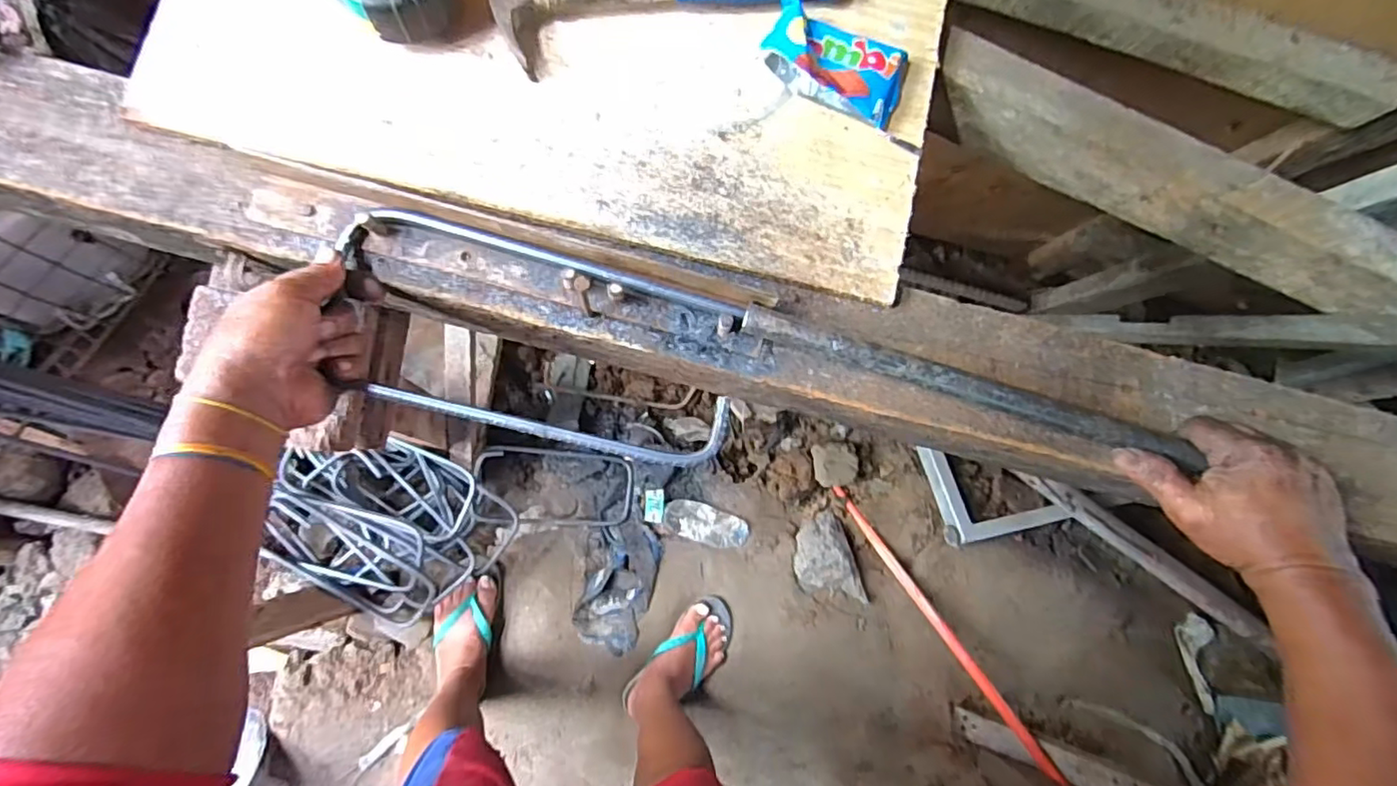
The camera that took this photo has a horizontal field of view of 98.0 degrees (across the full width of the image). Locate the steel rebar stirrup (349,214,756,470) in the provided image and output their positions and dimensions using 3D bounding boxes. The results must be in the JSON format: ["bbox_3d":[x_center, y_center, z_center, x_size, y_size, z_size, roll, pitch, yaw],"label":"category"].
[{"bbox_3d":[-0.118,-0.037,0.431,0.293,0.023,0.131,15,82,-3],"label":"steel rebar stirrup"}]

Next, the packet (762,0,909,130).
[{"bbox_3d":[0.109,-0.256,0.465,0.109,0.027,0.070,32,81,-1],"label":"packet"}]

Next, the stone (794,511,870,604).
[{"bbox_3d":[0.248,0.333,1.193,0.121,0.058,0.180,-15,85,-7],"label":"stone"}]

